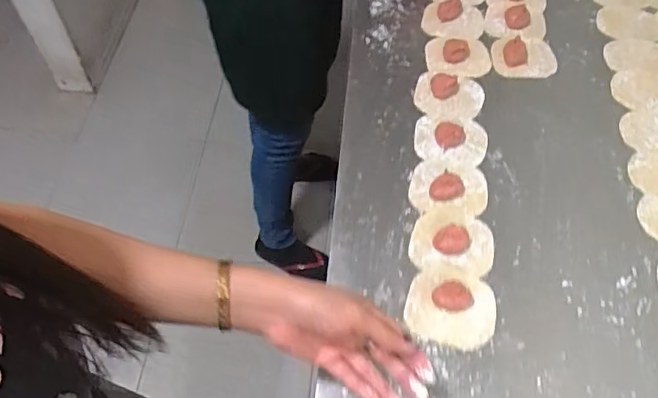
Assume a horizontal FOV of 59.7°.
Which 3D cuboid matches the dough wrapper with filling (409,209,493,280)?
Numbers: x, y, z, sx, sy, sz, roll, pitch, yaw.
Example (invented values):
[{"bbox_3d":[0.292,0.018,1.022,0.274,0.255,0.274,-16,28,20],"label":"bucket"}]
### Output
[{"bbox_3d":[0.130,0.039,0.598,0.084,0.028,0.077,8,57,8],"label":"dough wrapper with filling"}]

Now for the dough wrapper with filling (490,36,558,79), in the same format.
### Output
[{"bbox_3d":[0.262,-0.191,0.771,0.083,0.021,0.056,5,57,5],"label":"dough wrapper with filling"}]

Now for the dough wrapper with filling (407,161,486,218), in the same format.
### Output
[{"bbox_3d":[0.135,-0.017,0.645,0.086,0.019,0.068,3,57,4],"label":"dough wrapper with filling"}]

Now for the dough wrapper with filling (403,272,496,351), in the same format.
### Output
[{"bbox_3d":[0.120,0.104,0.562,0.084,0.026,0.074,11,57,9],"label":"dough wrapper with filling"}]

